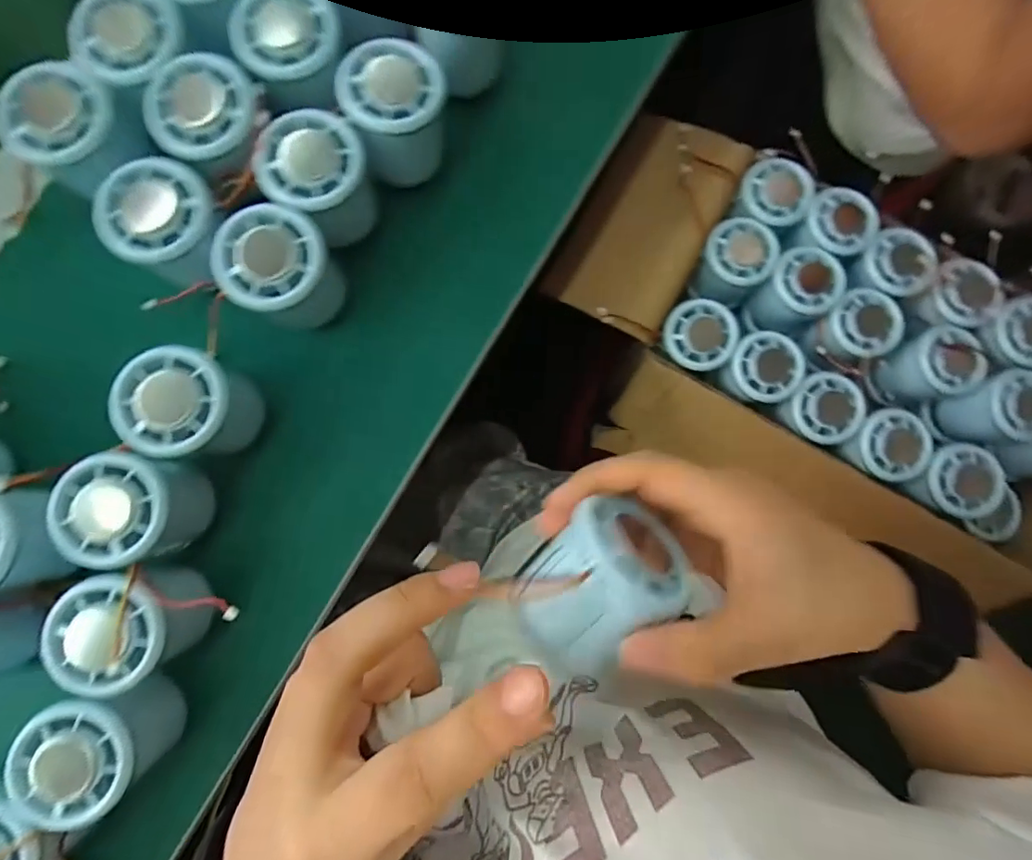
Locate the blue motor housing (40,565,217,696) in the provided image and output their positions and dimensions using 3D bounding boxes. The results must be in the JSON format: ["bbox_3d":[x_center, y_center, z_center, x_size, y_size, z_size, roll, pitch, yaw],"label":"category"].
[{"bbox_3d":[-0.205,0.104,0.277,0.060,0.052,0.059,-7,85,-2],"label":"blue motor housing"}]

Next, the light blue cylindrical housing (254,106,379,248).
[{"bbox_3d":[-0.114,-0.146,0.308,0.057,0.055,0.053,0,85,-2],"label":"light blue cylindrical housing"}]

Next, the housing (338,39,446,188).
[{"bbox_3d":[-0.070,-0.189,0.312,0.057,0.053,0.054,0,85,-2],"label":"housing"}]

